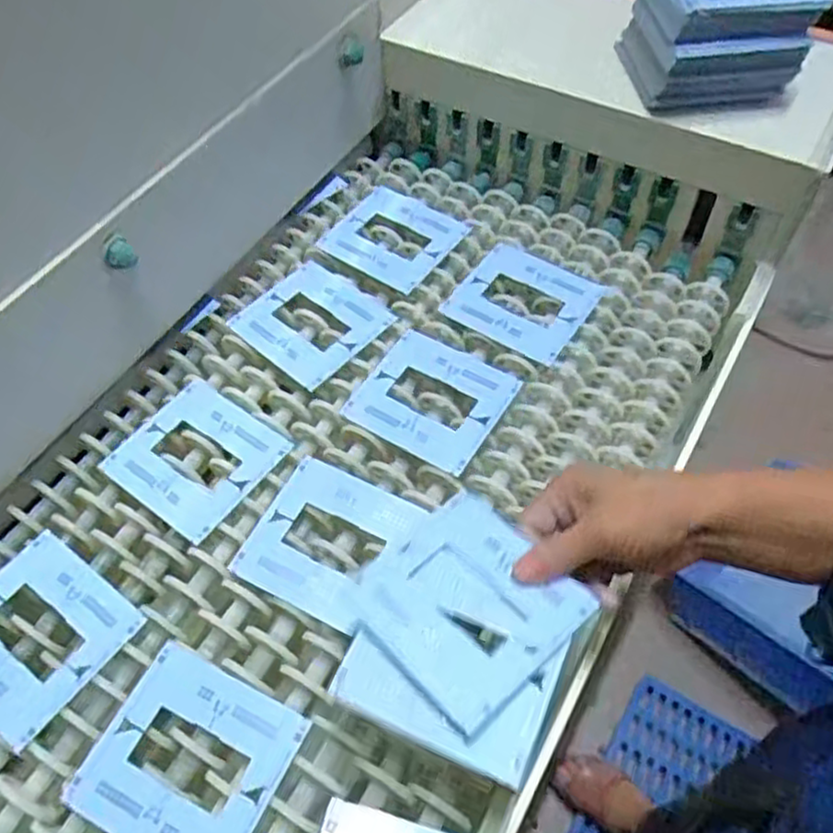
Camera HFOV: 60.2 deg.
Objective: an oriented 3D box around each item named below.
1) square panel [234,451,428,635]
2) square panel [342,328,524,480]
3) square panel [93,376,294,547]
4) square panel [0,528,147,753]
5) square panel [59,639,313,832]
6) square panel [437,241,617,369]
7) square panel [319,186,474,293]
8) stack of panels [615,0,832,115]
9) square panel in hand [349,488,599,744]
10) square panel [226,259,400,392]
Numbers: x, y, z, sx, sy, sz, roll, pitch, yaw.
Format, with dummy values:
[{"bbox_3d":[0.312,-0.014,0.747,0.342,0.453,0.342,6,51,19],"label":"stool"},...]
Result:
[{"bbox_3d":[-0.061,0.084,0.495,0.102,0.006,0.100,22,59,17],"label":"square panel"},{"bbox_3d":[0.013,-0.016,0.565,0.109,0.009,0.105,28,61,18],"label":"square panel"},{"bbox_3d":[-0.165,0.029,0.540,0.108,0.008,0.102,31,62,19],"label":"square panel"},{"bbox_3d":[-0.249,0.140,0.468,0.108,0.010,0.100,33,62,20],"label":"square panel"},{"bbox_3d":[-0.133,0.201,0.421,0.107,0.004,0.101,23,60,15],"label":"square panel"},{"bbox_3d":[0.095,-0.102,0.626,0.106,0.009,0.109,31,61,19],"label":"square panel"},{"bbox_3d":[-0.024,-0.171,0.673,0.117,0.009,0.106,28,60,18],"label":"square panel"},{"bbox_3d":[0.256,-0.331,0.606,0.131,0.081,0.120,-4,56,-3],"label":"stack of panels"},{"bbox_3d":[0.027,0.102,0.408,0.105,0.008,0.112,-36,55,-24],"label":"square panel in hand"},{"bbox_3d":[-0.089,-0.084,0.614,0.114,0.005,0.104,35,63,21],"label":"square panel"}]

